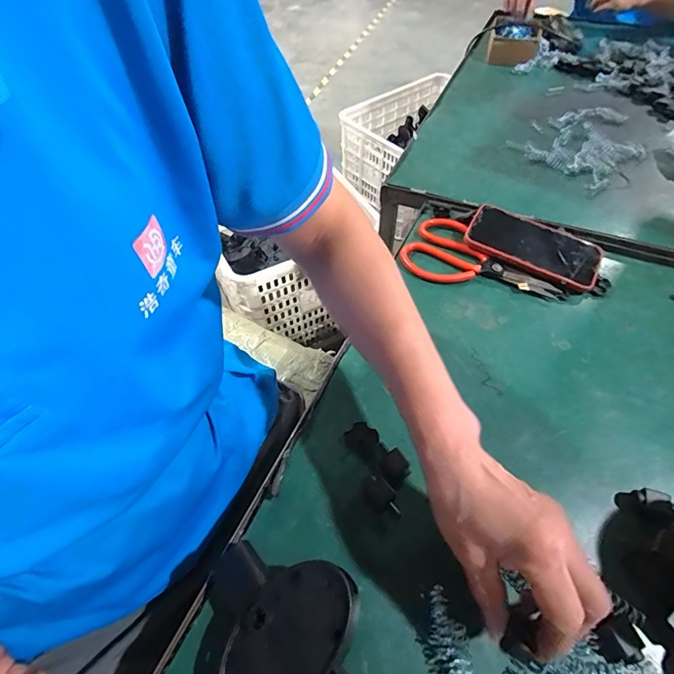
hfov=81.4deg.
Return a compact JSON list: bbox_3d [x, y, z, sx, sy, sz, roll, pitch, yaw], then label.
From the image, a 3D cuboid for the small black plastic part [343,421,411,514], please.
[{"bbox_3d":[0.033,0.113,0.355,0.042,0.016,0.079,-33,58,-20],"label":"small black plastic part"}]

